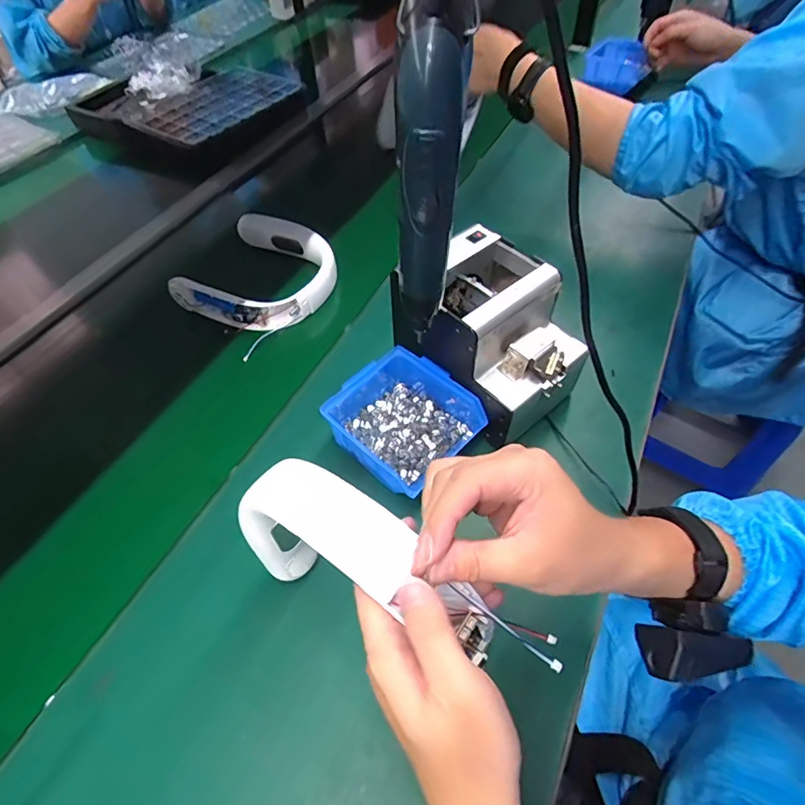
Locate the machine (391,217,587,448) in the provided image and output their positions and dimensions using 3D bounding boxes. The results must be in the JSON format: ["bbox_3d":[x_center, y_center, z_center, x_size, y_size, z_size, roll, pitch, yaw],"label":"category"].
[{"bbox_3d":[0.096,-0.076,0.509,0.134,0.130,0.170,-38,60,-23],"label":"machine"}]

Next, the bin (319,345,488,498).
[{"bbox_3d":[-0.002,0.018,0.509,0.127,0.063,0.147,-37,60,-22],"label":"bin"}]

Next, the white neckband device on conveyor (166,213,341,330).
[{"bbox_3d":[-0.203,-0.192,0.692,0.205,0.052,0.190,21,57,17],"label":"white neckband device on conveyor"}]

